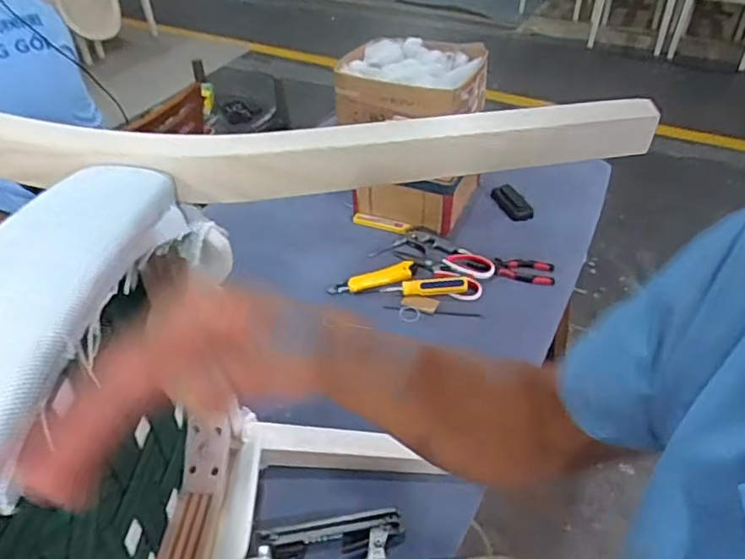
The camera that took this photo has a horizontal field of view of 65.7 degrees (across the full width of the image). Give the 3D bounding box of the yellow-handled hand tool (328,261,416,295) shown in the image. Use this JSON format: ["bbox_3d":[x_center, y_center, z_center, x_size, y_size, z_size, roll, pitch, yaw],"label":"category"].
[{"bbox_3d":[0.003,-0.001,1.036,0.167,0.015,0.038,-17,43,-18],"label":"yellow-handled hand tool"}]

